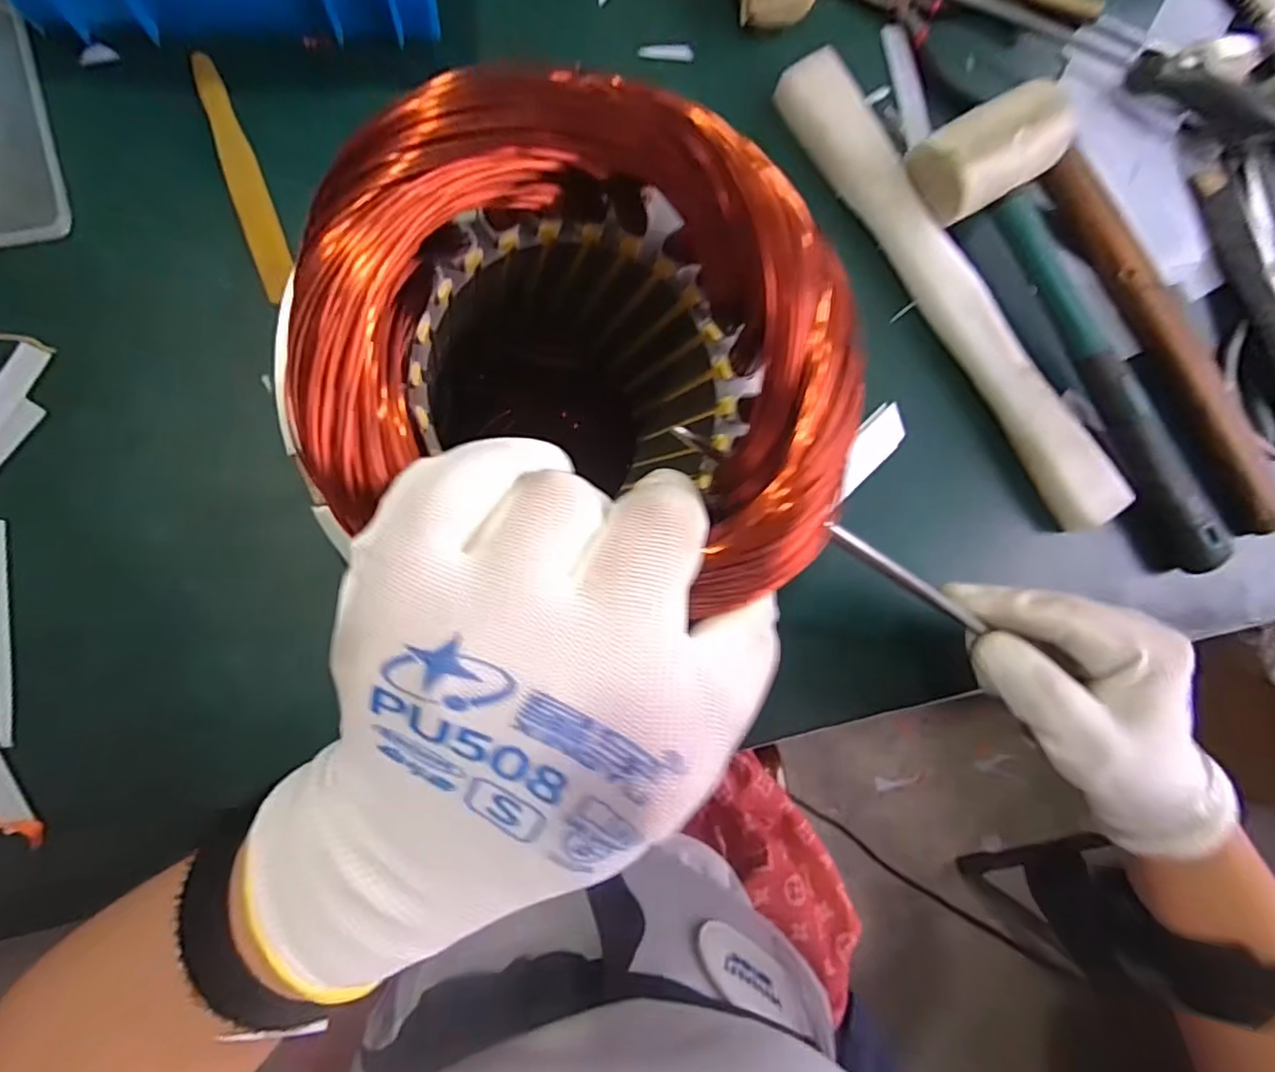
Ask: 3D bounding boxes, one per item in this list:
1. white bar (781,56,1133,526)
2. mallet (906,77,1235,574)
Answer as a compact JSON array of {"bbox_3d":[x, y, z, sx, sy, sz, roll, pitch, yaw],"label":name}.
[{"bbox_3d":[0.174,-0.134,0.334,0.035,0.021,0.292,-35,91,-10],"label":"white bar"},{"bbox_3d":[0.252,-0.107,0.330,0.072,0.044,0.277,-34,91,-10],"label":"mallet"}]

